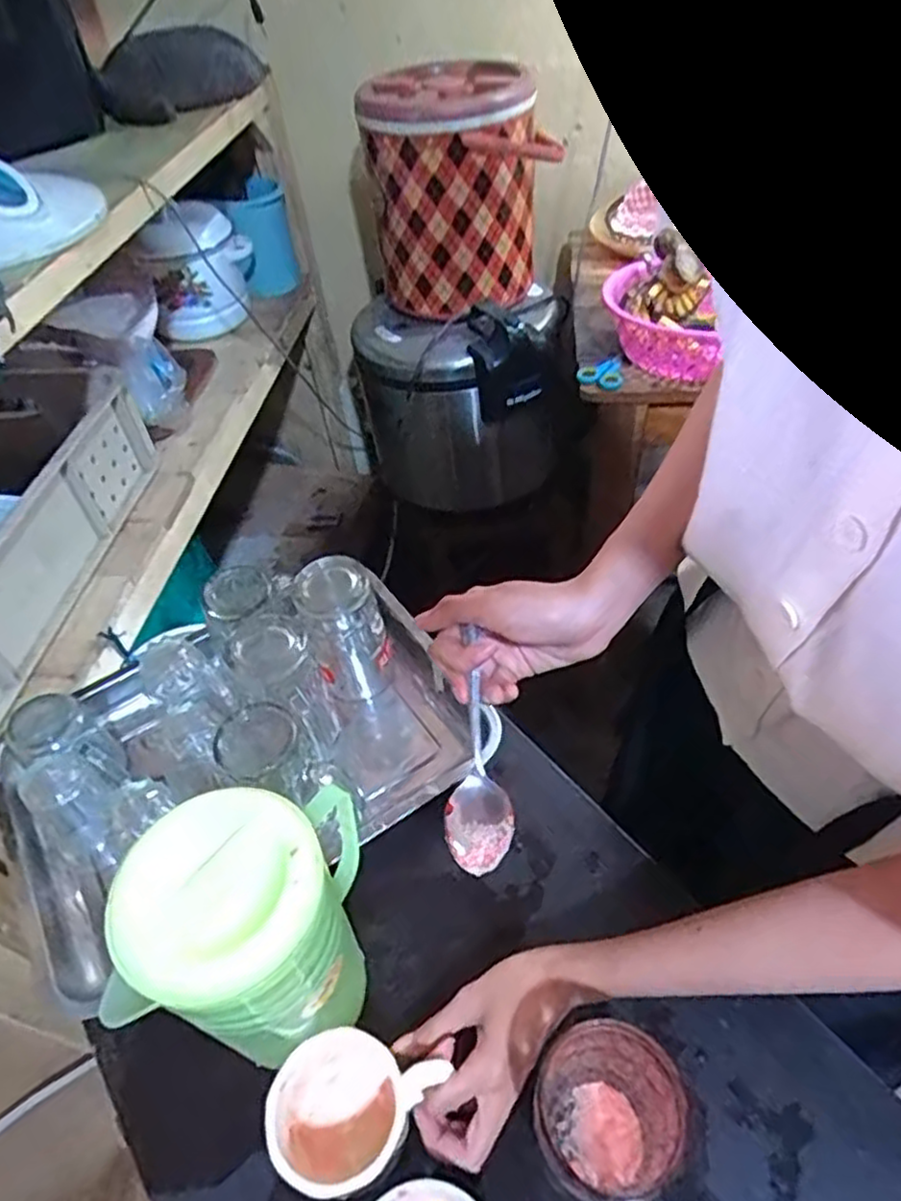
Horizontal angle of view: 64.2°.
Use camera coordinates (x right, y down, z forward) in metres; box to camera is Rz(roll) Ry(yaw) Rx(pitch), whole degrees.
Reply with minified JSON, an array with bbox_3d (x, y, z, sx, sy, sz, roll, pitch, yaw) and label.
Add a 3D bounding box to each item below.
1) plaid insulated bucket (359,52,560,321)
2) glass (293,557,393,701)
[{"bbox_3d":[0.013,-0.663,1.163,0.271,0.298,0.225,-3,47,1],"label":"plaid insulated bucket"},{"bbox_3d":[-0.094,0.029,0.649,0.068,0.125,0.063,-18,48,-12],"label":"glass"}]

